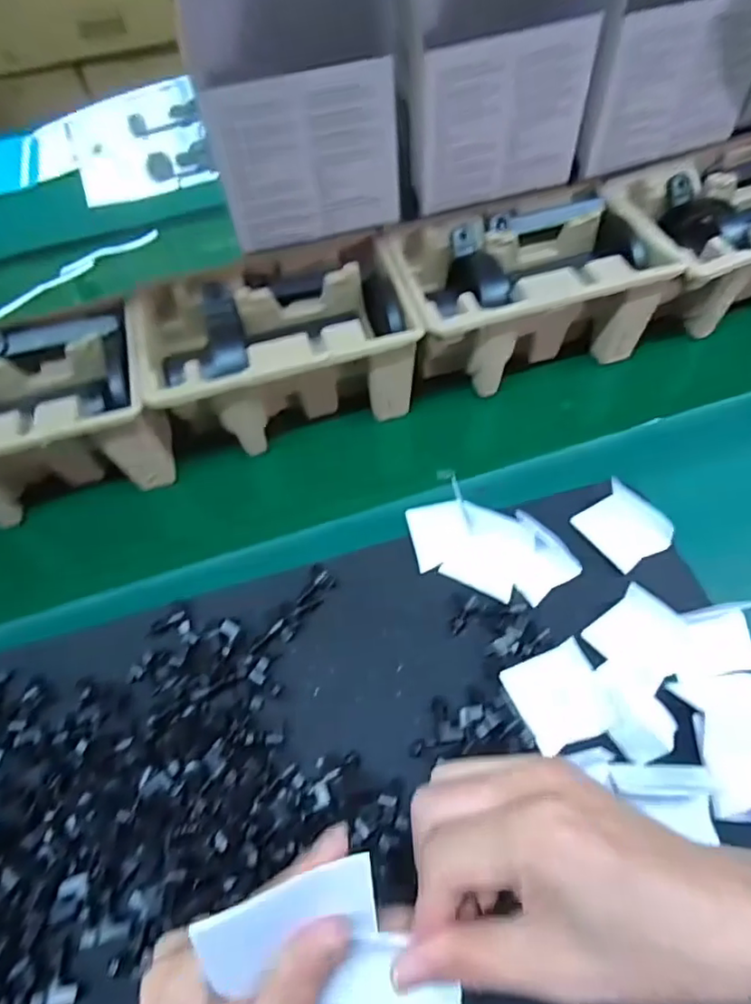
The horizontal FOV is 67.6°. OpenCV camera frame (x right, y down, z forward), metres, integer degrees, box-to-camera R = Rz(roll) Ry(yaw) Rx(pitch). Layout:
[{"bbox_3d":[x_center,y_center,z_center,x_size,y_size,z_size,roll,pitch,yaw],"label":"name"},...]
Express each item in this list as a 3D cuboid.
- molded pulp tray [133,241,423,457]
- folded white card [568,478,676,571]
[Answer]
[{"bbox_3d":[-0.082,-0.132,0.505,0.224,0.108,0.141,-17,56,-4],"label":"molded pulp tray"},{"bbox_3d":[0.195,0.019,0.442,0.048,0.021,0.061,-33,59,-14],"label":"folded white card"}]

